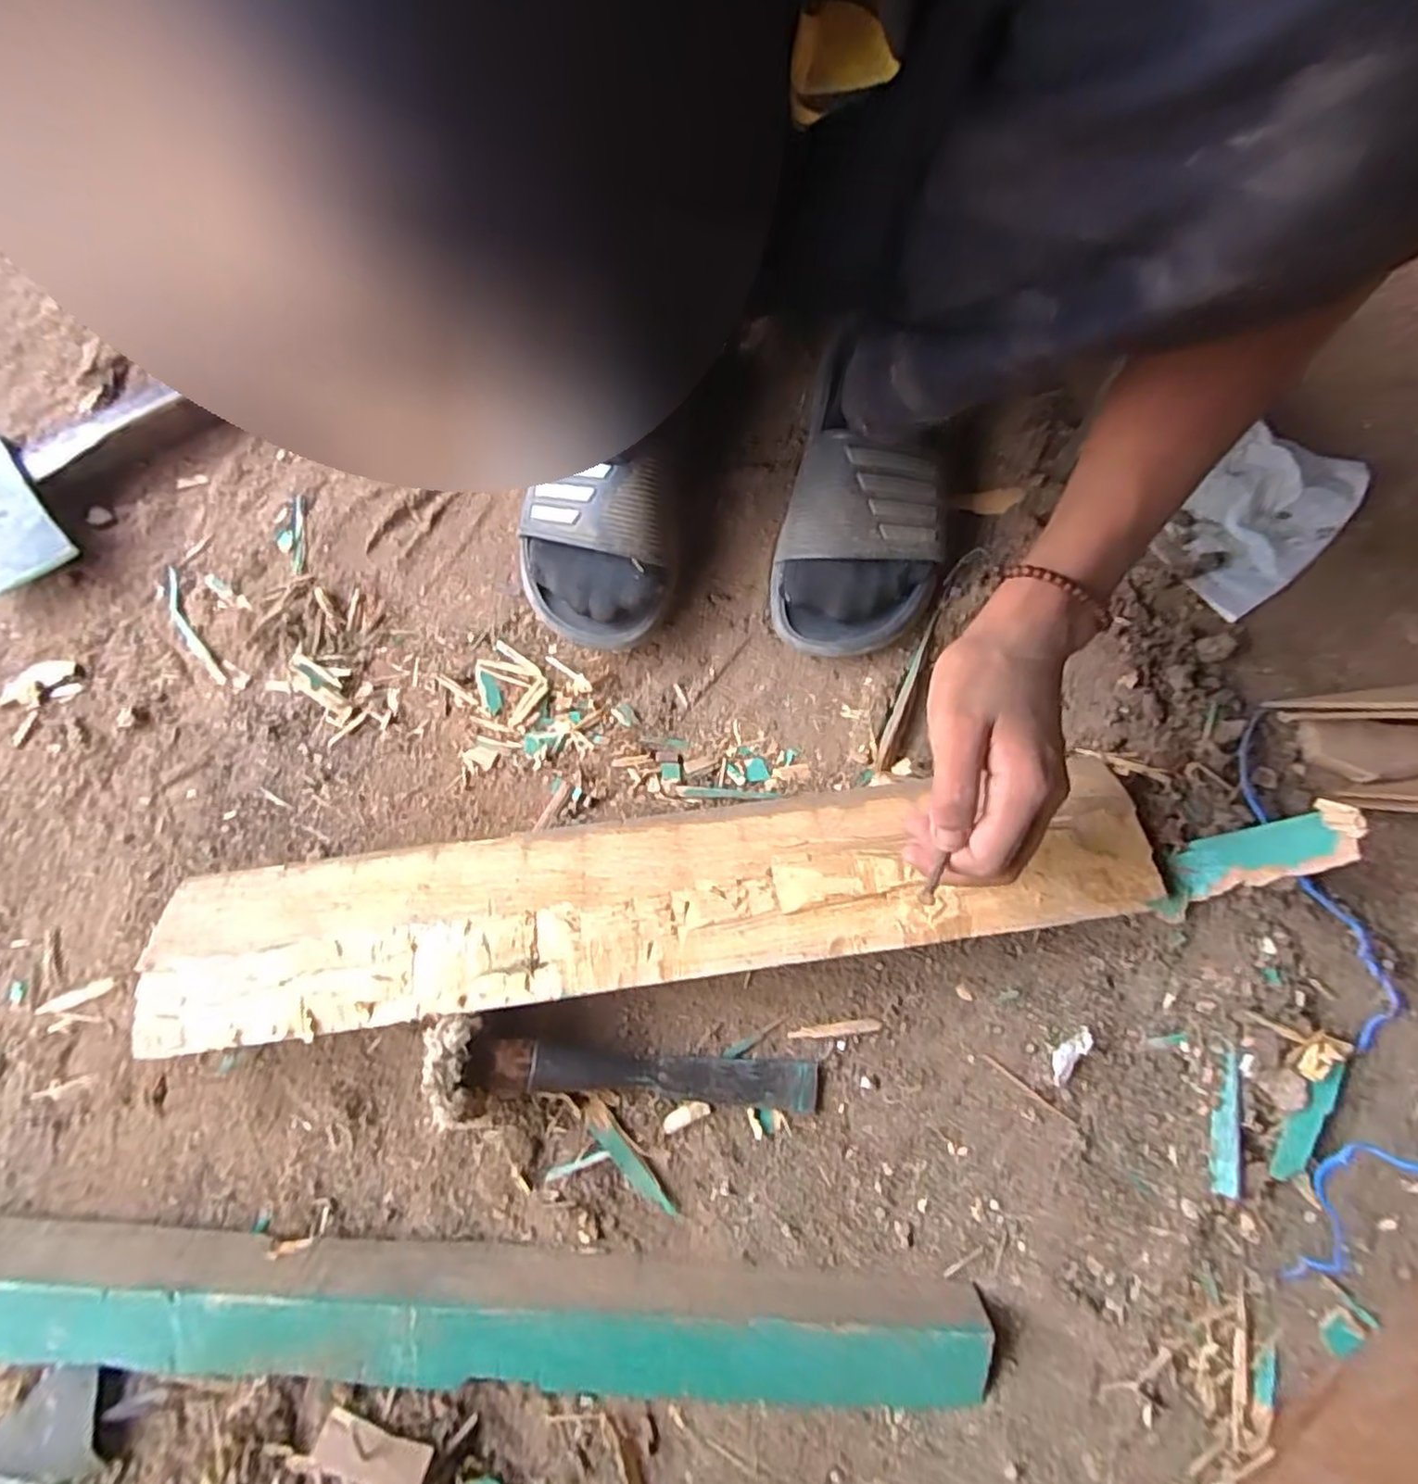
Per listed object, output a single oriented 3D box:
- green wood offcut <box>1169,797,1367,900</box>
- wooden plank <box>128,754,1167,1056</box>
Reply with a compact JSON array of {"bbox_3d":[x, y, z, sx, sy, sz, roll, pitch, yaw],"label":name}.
[{"bbox_3d":[0.299,0.059,0.369,0.017,0.088,0.031,-16,73,-37],"label":"green wood offcut"},{"bbox_3d":[-0.027,0.092,0.398,0.542,0.053,0.098,-6,74,-3],"label":"wooden plank"}]

